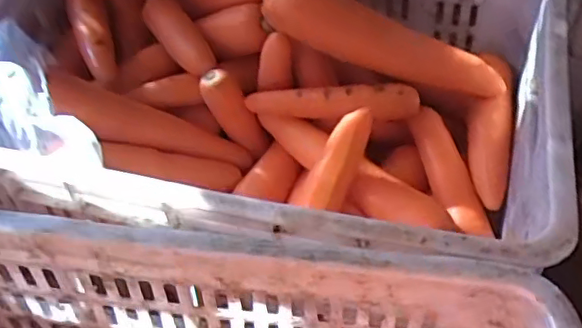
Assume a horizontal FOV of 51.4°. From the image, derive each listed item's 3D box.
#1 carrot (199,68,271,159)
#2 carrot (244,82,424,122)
[{"bbox_3d":[-0.055,-0.050,0.619,0.032,0.104,0.030,-4,40,41],"label":"carrot"},{"bbox_3d":[0.041,-0.061,0.597,0.166,0.028,0.031,1,48,6],"label":"carrot"}]

